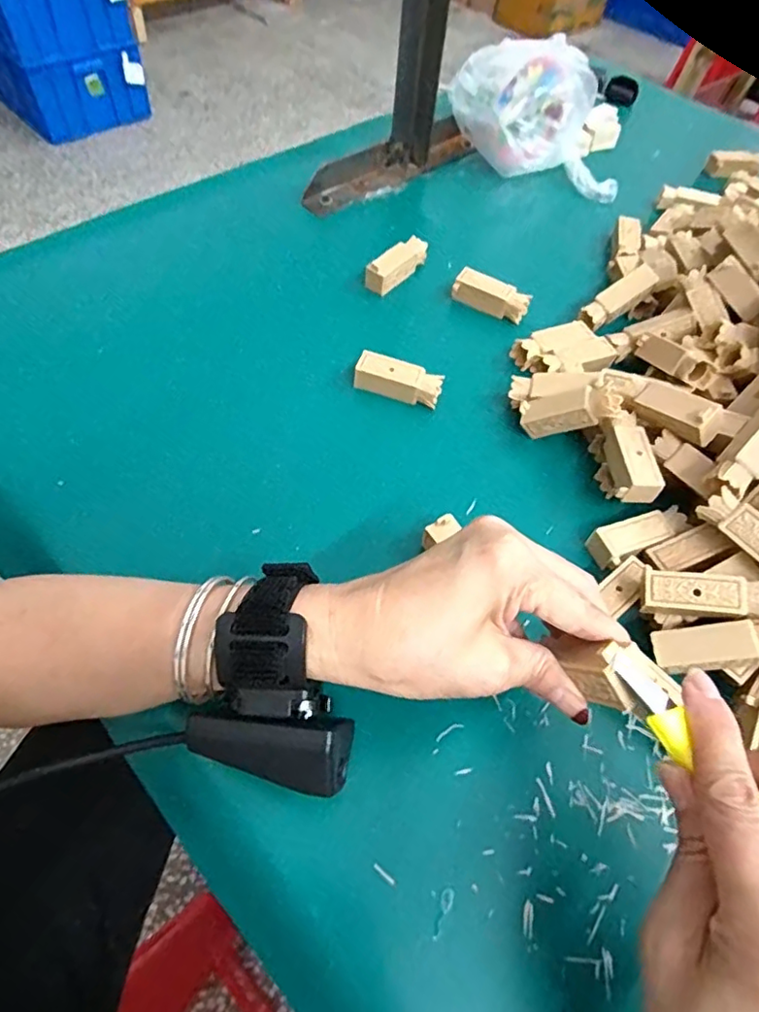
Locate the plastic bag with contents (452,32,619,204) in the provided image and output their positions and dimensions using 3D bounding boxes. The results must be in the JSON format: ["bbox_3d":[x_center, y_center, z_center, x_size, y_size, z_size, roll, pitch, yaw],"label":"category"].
[{"bbox_3d":[0.154,-0.394,0.563,0.135,0.092,0.167,-12,59,-12],"label":"plastic bag with contents"}]

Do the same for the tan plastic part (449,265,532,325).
[{"bbox_3d":[0.091,-0.172,0.463,0.062,0.024,0.017,25,58,11],"label":"tan plastic part"}]

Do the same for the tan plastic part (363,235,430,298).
[{"bbox_3d":[0.016,-0.203,0.475,0.019,0.023,0.063,38,62,18],"label":"tan plastic part"}]

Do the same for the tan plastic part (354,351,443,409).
[{"bbox_3d":[0.014,-0.089,0.401,0.060,0.018,0.020,16,57,5],"label":"tan plastic part"}]

